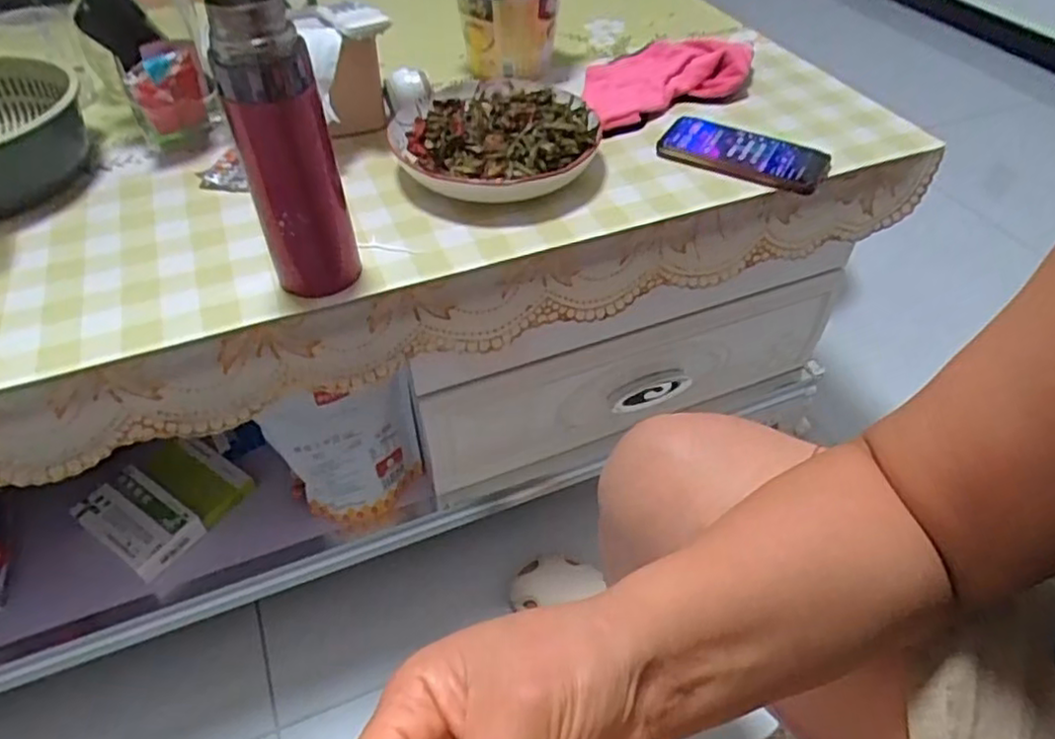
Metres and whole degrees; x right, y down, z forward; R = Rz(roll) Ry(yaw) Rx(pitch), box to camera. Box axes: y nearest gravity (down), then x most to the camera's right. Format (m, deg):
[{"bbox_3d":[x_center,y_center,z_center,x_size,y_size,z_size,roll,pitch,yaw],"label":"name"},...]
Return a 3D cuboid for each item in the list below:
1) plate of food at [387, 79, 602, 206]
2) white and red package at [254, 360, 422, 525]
[{"bbox_3d":[-0.032,-0.246,0.708,0.207,0.044,0.215,0,47,0],"label":"plate of food"},{"bbox_3d":[-0.197,0.100,0.771,0.154,0.197,0.051,-21,50,-19],"label":"white and red package"}]

